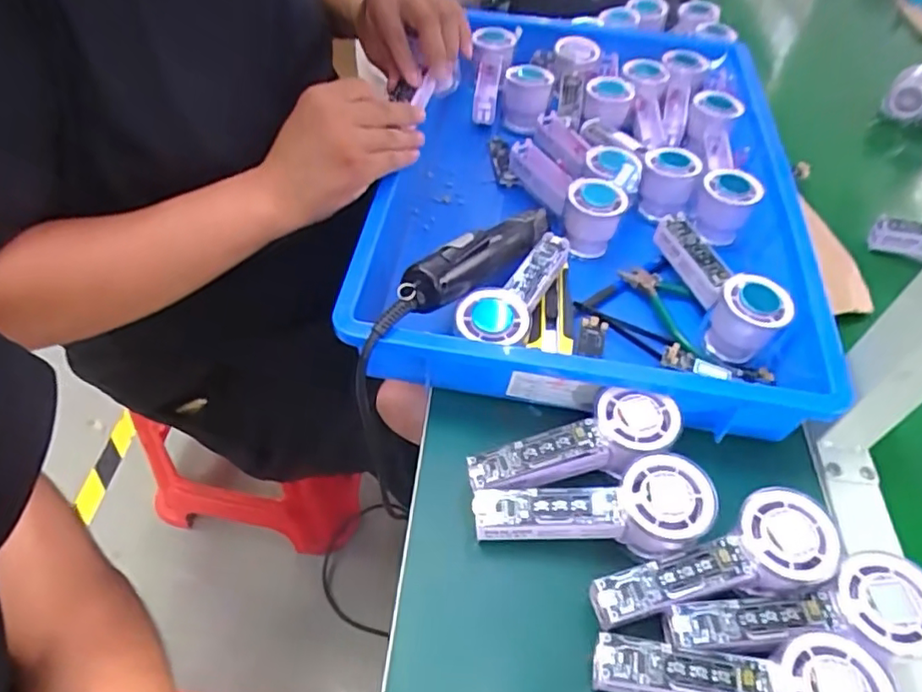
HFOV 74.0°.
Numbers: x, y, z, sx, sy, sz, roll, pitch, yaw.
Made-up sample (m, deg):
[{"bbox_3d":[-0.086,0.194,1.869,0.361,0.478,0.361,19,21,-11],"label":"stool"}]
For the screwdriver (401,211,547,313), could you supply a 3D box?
[{"bbox_3d":[0.025,-0.076,0.495,0.035,0.038,0.188,33,41,20],"label":"screwdriver"}]

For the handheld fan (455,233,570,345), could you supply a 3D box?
[{"bbox_3d":[0.045,-0.046,0.494,0.049,0.028,0.147,25,53,14],"label":"handheld fan"}]

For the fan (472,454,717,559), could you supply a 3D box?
[{"bbox_3d":[0.084,0.110,0.395,0.145,0.044,0.054,-5,50,8],"label":"fan"}]

